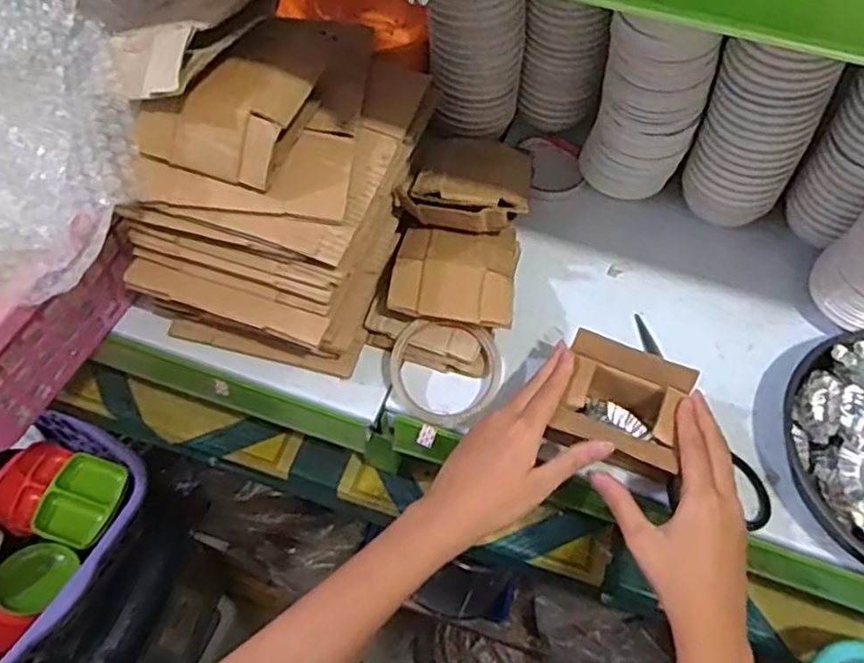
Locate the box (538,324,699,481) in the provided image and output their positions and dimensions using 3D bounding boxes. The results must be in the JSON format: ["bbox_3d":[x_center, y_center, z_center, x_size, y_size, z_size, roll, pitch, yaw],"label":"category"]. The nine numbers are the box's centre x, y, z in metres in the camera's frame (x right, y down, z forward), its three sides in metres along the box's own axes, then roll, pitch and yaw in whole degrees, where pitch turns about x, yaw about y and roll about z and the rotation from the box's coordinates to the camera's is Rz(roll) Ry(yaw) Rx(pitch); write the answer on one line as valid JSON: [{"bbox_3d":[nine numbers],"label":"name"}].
[{"bbox_3d":[0.140,0.062,0.514,0.087,0.043,0.093,19,60,10],"label":"box"}]

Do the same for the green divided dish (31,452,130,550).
[{"bbox_3d":[-0.402,0.194,0.788,0.088,0.020,0.097,15,59,8],"label":"green divided dish"}]

